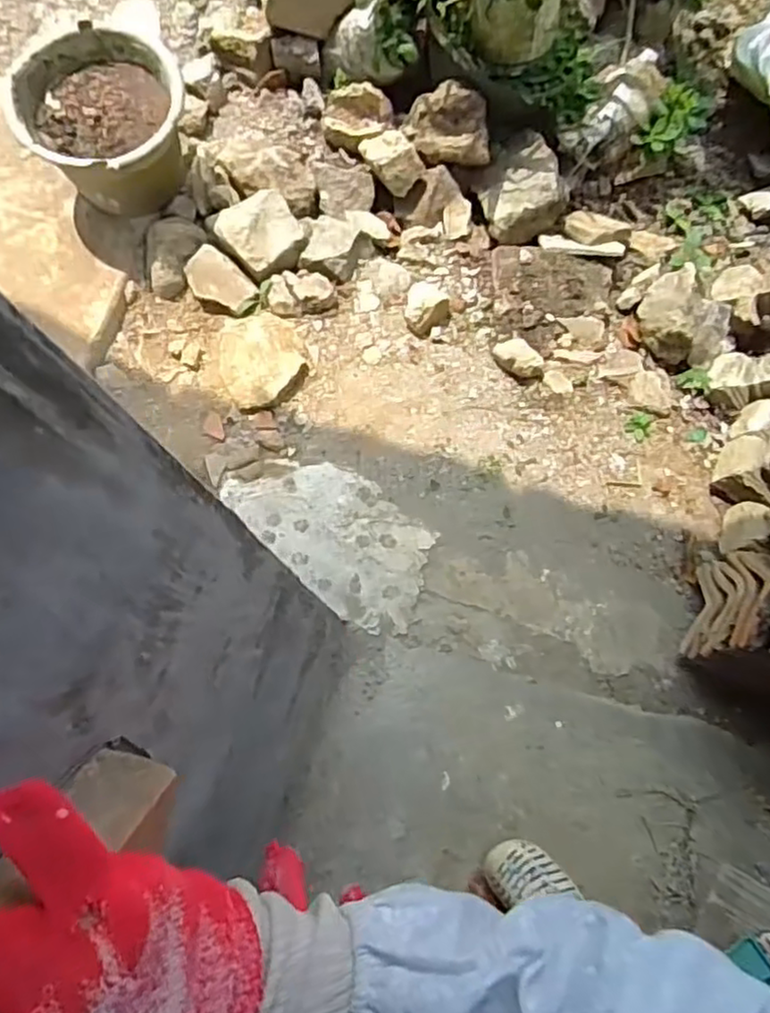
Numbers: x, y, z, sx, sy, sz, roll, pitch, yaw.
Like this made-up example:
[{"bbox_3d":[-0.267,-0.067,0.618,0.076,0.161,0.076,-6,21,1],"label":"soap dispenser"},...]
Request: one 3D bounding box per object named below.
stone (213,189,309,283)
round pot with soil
[{"bbox_3d":[-0.240,-0.537,1.312,0.142,0.087,0.160,-41,78,-10],"label":"stone"},{"bbox_3d":[-0.525,-0.719,1.270,0.282,0.188,0.265,0,75,1],"label":"round pot with soil"}]

